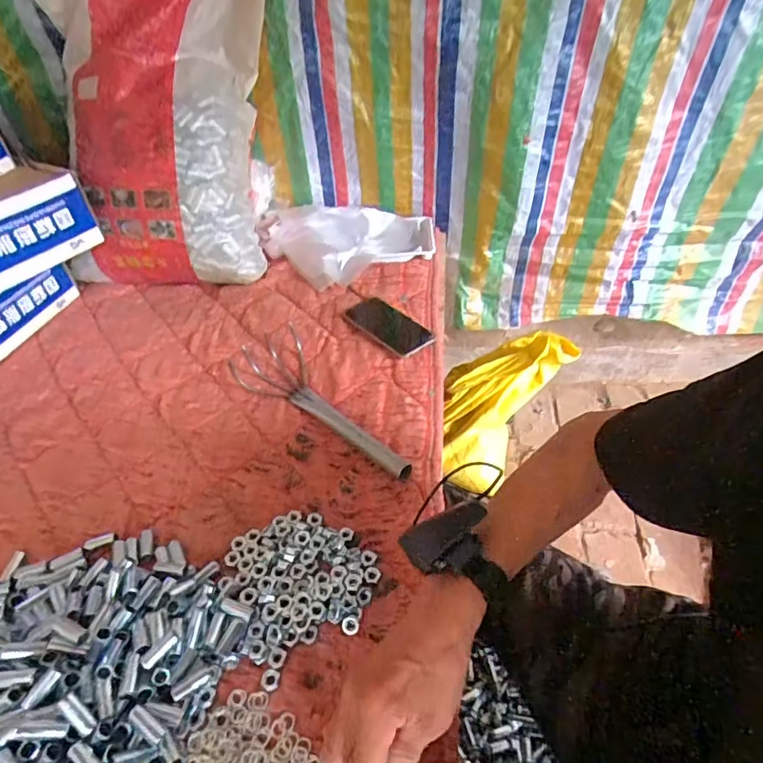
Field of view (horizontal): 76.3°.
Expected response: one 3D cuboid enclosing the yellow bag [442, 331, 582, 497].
[{"bbox_3d":[0.252,0.054,1.088,0.167,0.400,0.193,1,31,-49],"label":"yellow bag"}]

